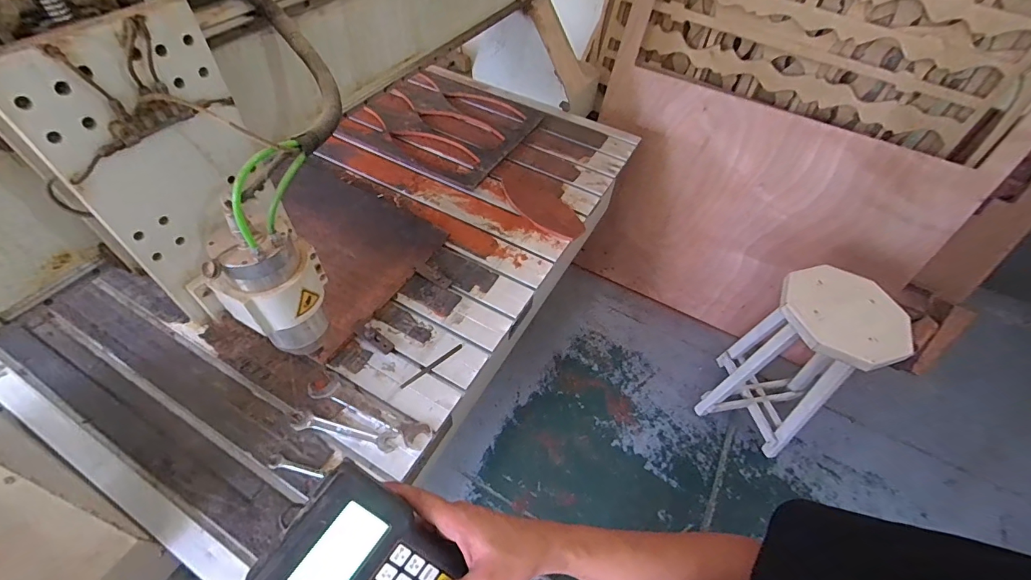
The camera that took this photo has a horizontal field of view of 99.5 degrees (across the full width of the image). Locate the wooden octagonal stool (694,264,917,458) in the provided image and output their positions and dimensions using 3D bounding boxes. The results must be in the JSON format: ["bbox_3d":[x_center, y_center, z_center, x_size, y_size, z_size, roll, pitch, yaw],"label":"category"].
[{"bbox_3d":[0.892,0.218,1.402,0.315,0.591,0.323,35,57,21],"label":"wooden octagonal stool"}]

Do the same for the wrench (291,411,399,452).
[{"bbox_3d":[-0.307,0.254,0.791,0.186,0.004,0.034,11,52,5],"label":"wrench"}]

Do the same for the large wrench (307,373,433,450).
[{"bbox_3d":[-0.267,0.219,0.805,0.249,0.013,0.049,22,53,13],"label":"large wrench"}]

